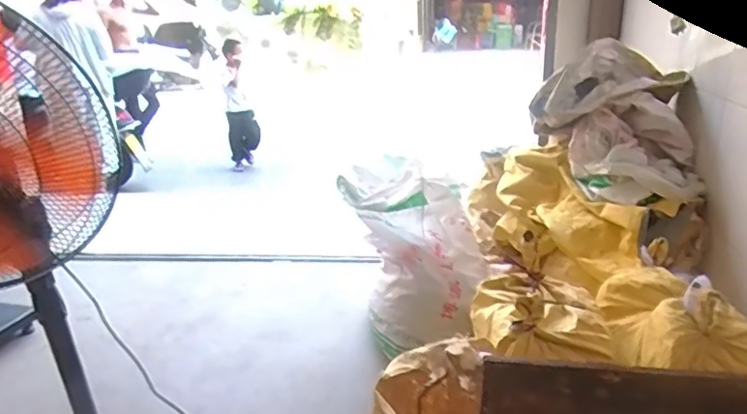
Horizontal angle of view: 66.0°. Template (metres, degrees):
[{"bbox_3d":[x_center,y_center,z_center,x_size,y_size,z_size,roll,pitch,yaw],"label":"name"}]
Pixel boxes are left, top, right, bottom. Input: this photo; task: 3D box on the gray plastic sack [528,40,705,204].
[{"bbox_3d":[0.636,-0.234,1.528,0.390,0.318,0.459,3,21,12],"label":"gray plastic sack"}]

